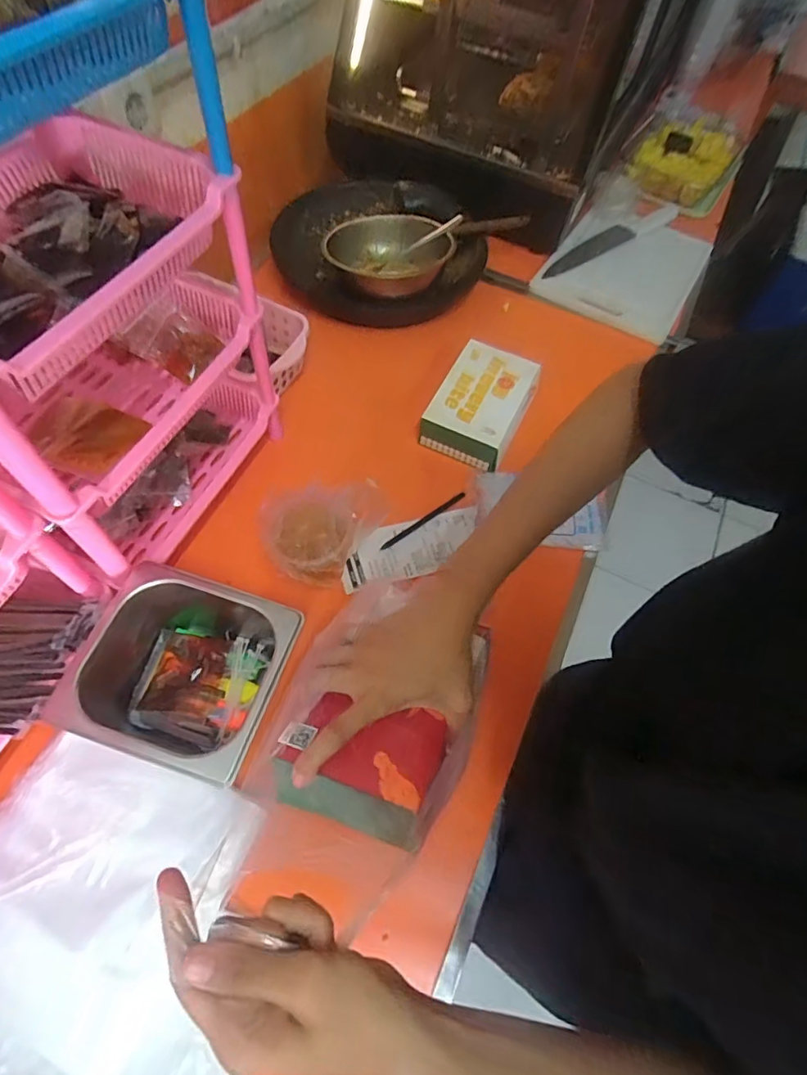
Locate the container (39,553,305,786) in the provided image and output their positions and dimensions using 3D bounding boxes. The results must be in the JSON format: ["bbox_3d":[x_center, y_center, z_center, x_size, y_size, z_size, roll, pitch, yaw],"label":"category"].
[{"bbox_3d":[-0.208,0.129,0.512,0.181,0.096,0.159,17,60,5],"label":"container"}]

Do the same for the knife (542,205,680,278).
[{"bbox_3d":[0.389,-0.562,1.000,0.353,0.020,0.047,-33,68,-21],"label":"knife"}]

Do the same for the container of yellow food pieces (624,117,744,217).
[{"bbox_3d":[0.583,-0.788,1.104,0.197,0.059,0.283,28,62,11],"label":"container of yellow food pieces"}]

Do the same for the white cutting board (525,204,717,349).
[{"bbox_3d":[0.409,-0.503,0.978,0.246,0.030,0.340,29,62,12],"label":"white cutting board"}]

